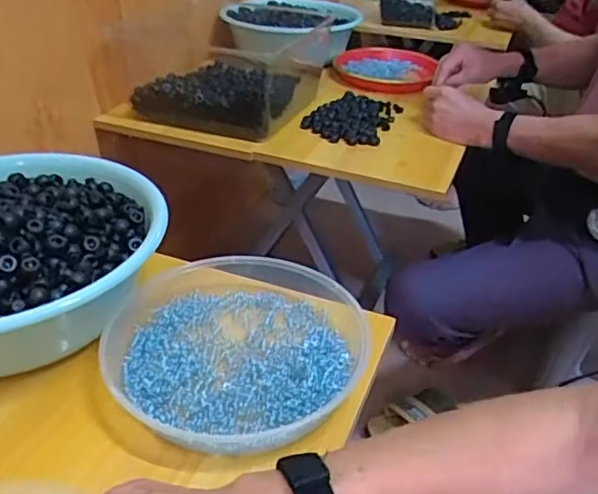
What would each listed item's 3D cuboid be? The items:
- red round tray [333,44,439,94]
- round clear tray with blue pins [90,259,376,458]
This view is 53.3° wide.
[{"bbox_3d":[0.174,-0.368,1.210,0.199,0.027,0.240,8,34,8],"label":"red round tray"},{"bbox_3d":[-0.058,0.089,0.539,0.221,0.042,0.228,2,34,-1],"label":"round clear tray with blue pins"}]

